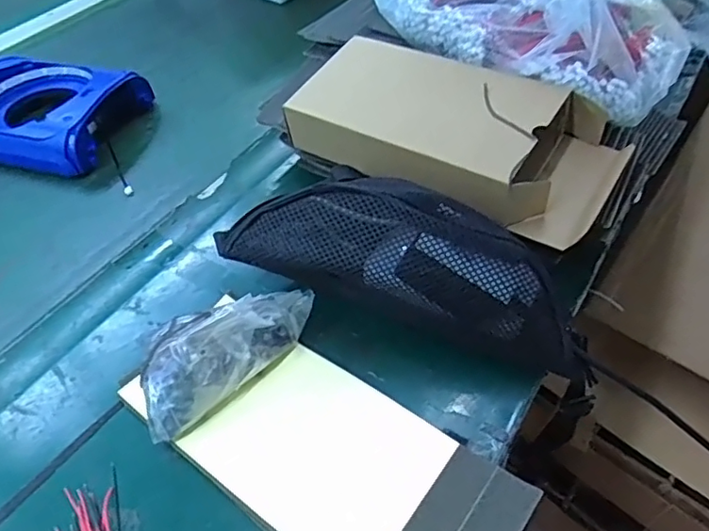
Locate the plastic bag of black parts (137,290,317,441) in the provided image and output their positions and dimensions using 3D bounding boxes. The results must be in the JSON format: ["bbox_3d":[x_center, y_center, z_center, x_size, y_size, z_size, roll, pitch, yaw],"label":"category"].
[{"bbox_3d":[-0.109,0.057,0.447,0.145,0.081,0.068,-36,57,-25],"label":"plastic bag of black parts"}]

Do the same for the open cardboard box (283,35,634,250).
[{"bbox_3d":[0.086,-0.125,0.533,0.301,0.075,0.139,24,54,22],"label":"open cardboard box"}]

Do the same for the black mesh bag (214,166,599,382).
[{"bbox_3d":[0.043,0.000,0.461,0.292,0.113,0.088,14,51,15],"label":"black mesh bag"}]

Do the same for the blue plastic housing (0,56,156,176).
[{"bbox_3d":[-0.391,-0.197,0.713,0.220,0.061,0.155,12,51,13],"label":"blue plastic housing"}]

